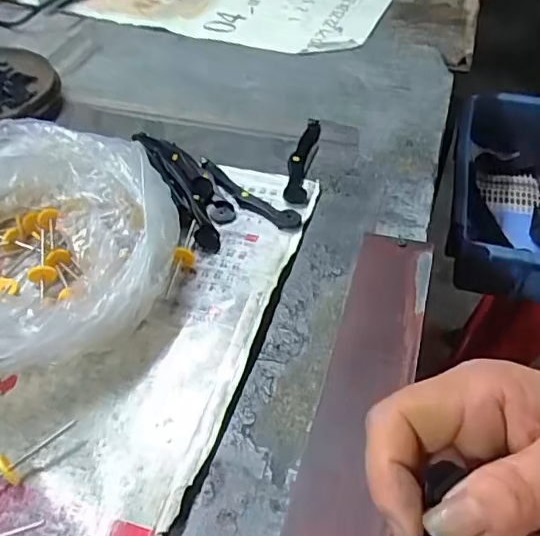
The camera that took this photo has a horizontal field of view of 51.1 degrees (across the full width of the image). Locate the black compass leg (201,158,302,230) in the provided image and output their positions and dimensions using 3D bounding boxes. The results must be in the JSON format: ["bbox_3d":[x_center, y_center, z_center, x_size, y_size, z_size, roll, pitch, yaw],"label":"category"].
[{"bbox_3d":[-0.019,-0.057,0.433,0.105,0.008,0.020,33,55,29],"label":"black compass leg"}]

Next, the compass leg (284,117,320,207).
[{"bbox_3d":[0.026,-0.090,0.460,0.018,0.009,0.113,6,47,7],"label":"compass leg"}]

